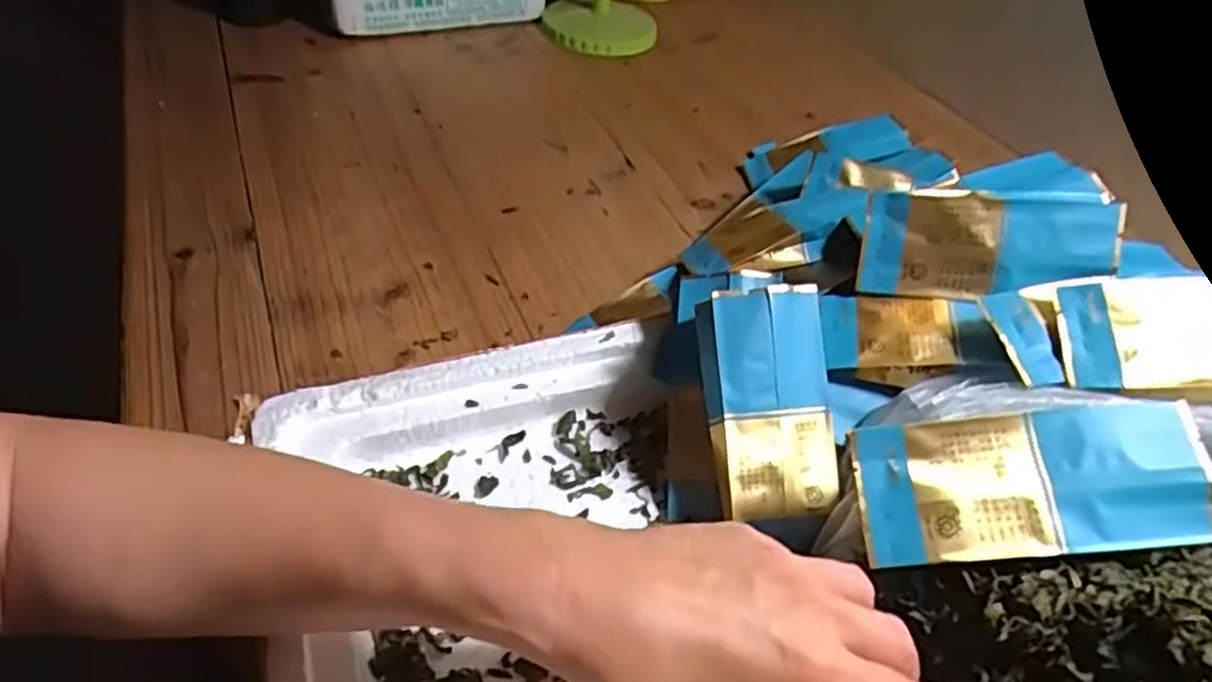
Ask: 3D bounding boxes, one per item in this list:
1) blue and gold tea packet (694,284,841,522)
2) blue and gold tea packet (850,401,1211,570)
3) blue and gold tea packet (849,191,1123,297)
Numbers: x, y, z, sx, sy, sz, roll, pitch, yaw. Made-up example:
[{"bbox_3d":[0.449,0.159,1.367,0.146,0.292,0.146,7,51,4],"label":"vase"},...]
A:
[{"bbox_3d":[0.079,0.030,0.371,0.056,0.030,0.107,-3,86,-15],"label":"blue and gold tea packet"},{"bbox_3d":[0.166,0.056,0.297,0.127,0.010,0.055,-7,70,6],"label":"blue and gold tea packet"},{"bbox_3d":[0.202,-0.048,0.401,0.125,0.059,0.024,9,16,10],"label":"blue and gold tea packet"}]

